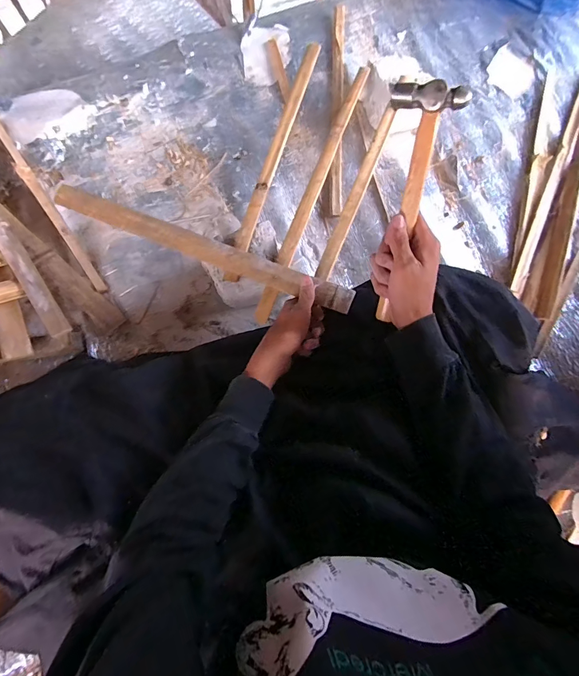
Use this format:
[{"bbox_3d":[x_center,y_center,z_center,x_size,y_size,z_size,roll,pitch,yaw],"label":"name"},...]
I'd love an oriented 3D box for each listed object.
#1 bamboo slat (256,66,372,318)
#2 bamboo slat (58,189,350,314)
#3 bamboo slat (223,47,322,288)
[{"bbox_3d":[0.045,-0.257,0.613,0.028,0.022,0.505,20,78,5],"label":"bamboo slat"},{"bbox_3d":[-0.144,-0.144,0.576,0.507,0.019,0.038,22,78,8],"label":"bamboo slat"},{"bbox_3d":[-0.024,-0.313,0.629,0.028,0.017,0.475,17,78,4],"label":"bamboo slat"}]

